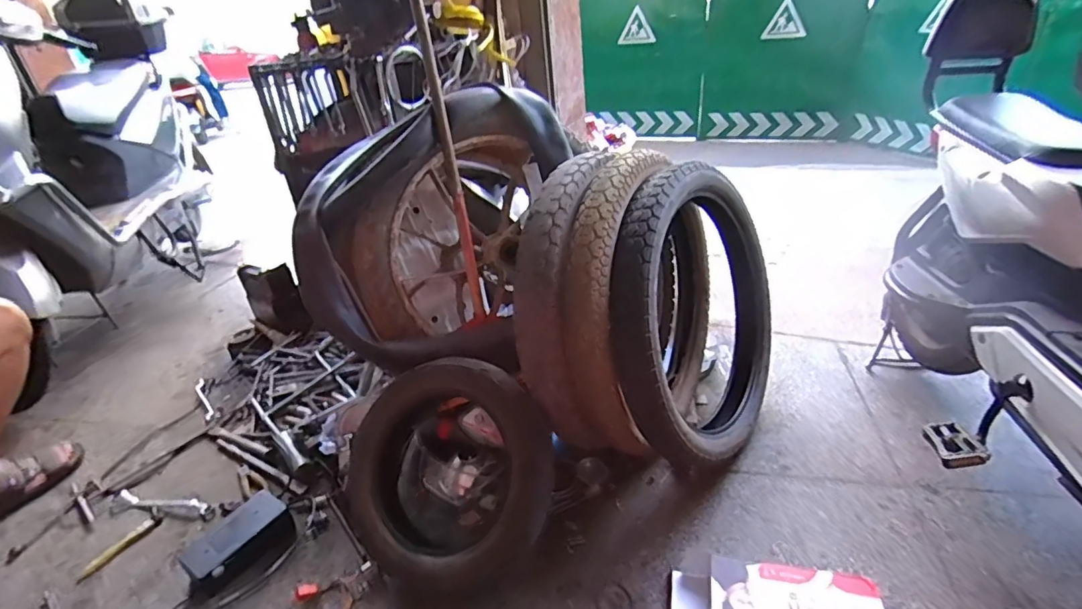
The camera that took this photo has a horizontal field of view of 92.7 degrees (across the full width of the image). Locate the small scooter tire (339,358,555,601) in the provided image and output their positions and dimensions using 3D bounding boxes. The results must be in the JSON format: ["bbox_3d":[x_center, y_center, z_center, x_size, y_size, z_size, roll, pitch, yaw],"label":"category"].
[{"bbox_3d":[-0.151,0.280,0.882,0.356,0.360,0.094,-37,-11,3],"label":"small scooter tire"}]

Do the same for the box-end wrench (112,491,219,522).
[{"bbox_3d":[-0.786,0.417,1.064,0.255,0.010,0.050,2,29,15],"label":"box-end wrench"}]

